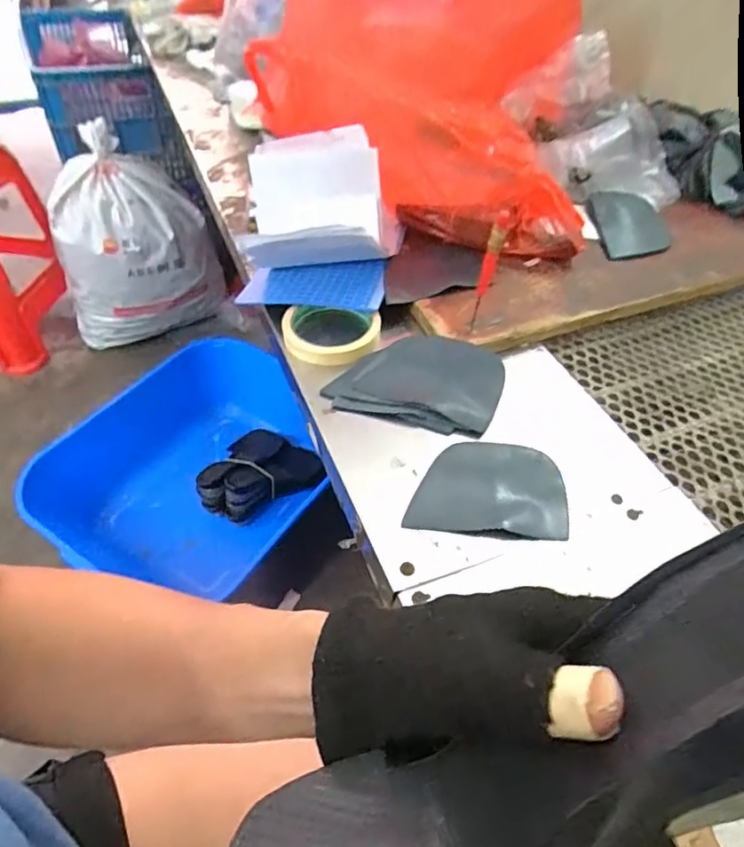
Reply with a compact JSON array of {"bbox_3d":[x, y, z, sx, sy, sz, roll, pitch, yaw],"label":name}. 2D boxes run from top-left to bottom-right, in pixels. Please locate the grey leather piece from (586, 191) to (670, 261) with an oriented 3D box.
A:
[{"bbox_3d":[0.307,-0.239,0.660,0.081,0.018,0.132,3,48,0],"label":"grey leather piece"}]

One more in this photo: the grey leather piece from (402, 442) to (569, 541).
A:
[{"bbox_3d":[0.088,0.046,0.423,0.116,0.015,0.080,4,48,1],"label":"grey leather piece"}]

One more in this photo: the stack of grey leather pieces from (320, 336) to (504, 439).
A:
[{"bbox_3d":[0.040,-0.040,0.492,0.144,0.021,0.097,12,49,8],"label":"stack of grey leather pieces"}]

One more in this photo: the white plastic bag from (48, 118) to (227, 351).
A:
[{"bbox_3d":[-0.647,-0.454,1.502,0.410,0.498,0.213,-21,52,-19],"label":"white plastic bag"}]

